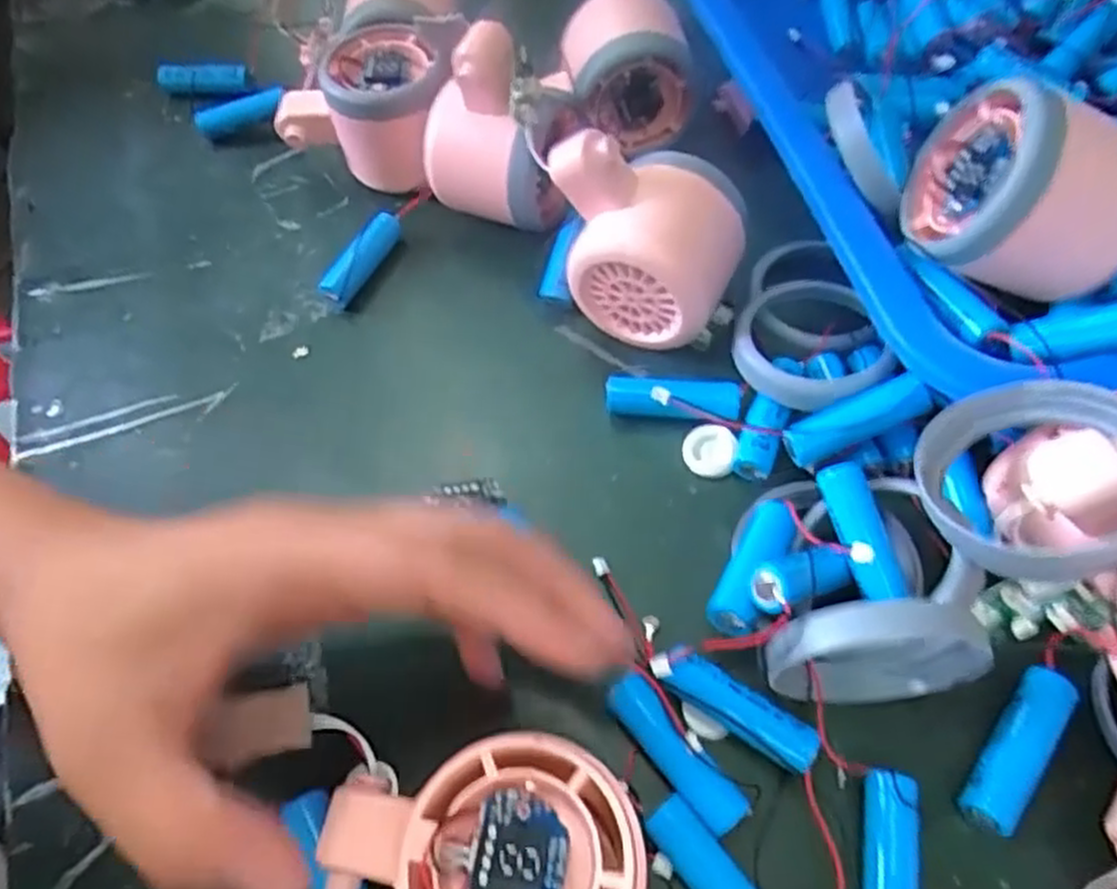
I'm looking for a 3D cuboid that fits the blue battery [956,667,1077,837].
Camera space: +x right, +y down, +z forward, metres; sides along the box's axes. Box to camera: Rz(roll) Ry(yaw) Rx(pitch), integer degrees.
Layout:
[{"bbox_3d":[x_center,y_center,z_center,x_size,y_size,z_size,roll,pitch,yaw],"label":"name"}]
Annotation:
[{"bbox_3d":[0.132,0.089,0.226,0.016,0.012,0.051,33,66,22],"label":"blue battery"}]

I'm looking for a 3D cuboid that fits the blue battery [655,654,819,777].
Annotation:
[{"bbox_3d":[0.054,0.081,0.233,0.046,0.013,0.014,28,64,20],"label":"blue battery"}]

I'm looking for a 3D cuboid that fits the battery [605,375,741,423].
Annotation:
[{"bbox_3d":[0.043,-0.016,0.294,0.049,0.014,0.013,7,59,9],"label":"battery"}]

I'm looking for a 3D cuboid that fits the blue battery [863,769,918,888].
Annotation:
[{"bbox_3d":[0.089,0.116,0.211,0.014,0.016,0.049,7,59,9],"label":"blue battery"}]

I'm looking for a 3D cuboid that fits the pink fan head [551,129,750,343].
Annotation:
[{"bbox_3d":[0.033,-0.078,0.296,0.070,0.070,0.051,18,61,15],"label":"pink fan head"}]

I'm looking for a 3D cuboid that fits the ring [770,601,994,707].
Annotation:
[{"bbox_3d":[0.087,0.060,0.218,0.057,0.059,0.011,0,58,4],"label":"ring"}]

